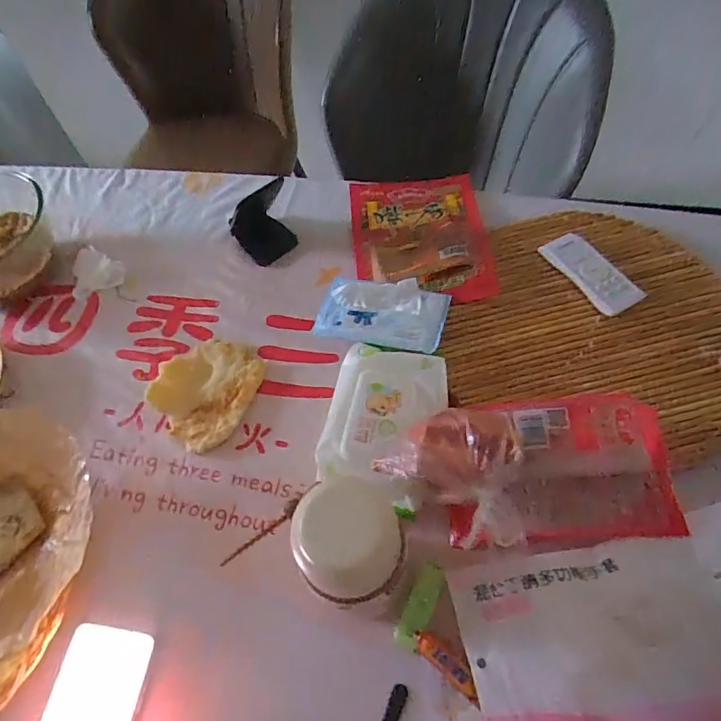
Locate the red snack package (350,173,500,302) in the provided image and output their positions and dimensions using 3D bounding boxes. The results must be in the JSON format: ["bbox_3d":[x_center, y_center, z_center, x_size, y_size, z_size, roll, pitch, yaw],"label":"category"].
[{"bbox_3d":[0.080,-0.178,0.658,0.180,0.037,0.254,-3,60,0],"label":"red snack package"}]

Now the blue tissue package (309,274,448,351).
[{"bbox_3d":[0.026,-0.056,0.572,0.145,0.026,0.096,13,61,9],"label":"blue tissue package"}]

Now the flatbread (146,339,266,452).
[{"bbox_3d":[-0.178,0.031,0.555,0.107,0.023,0.133,21,63,14],"label":"flatbread"}]

